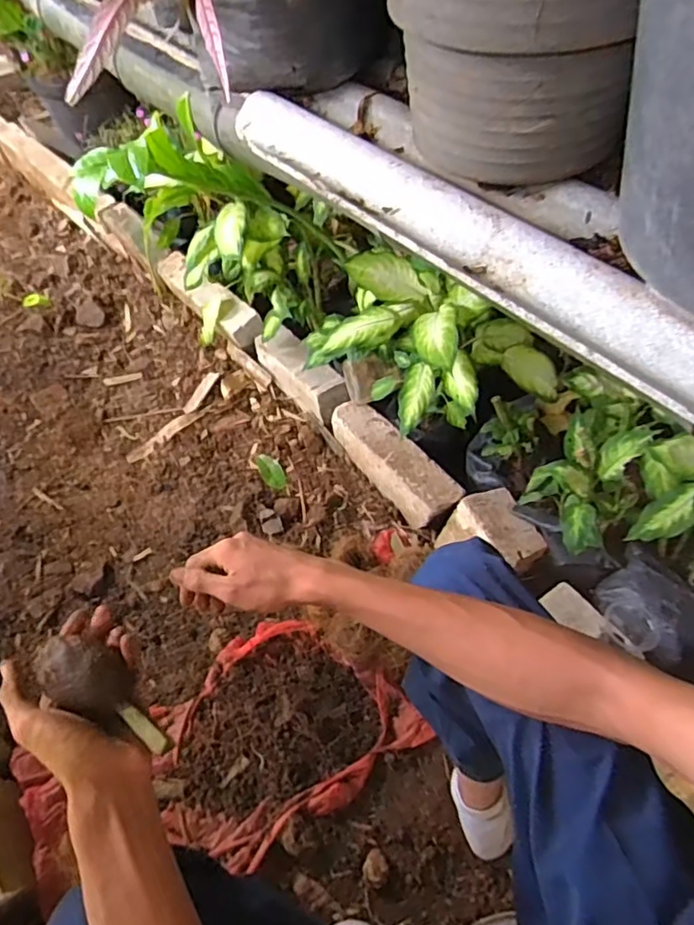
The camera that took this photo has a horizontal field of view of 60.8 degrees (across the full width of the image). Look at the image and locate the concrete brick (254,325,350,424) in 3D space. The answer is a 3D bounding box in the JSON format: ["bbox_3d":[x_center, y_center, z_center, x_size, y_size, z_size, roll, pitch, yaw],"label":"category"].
[{"bbox_3d":[-0.101,-0.195,1.267,0.077,0.101,0.253,-38,62,-20],"label":"concrete brick"}]

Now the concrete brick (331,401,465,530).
[{"bbox_3d":[0.090,0.002,1.144,0.074,0.116,0.307,-35,61,-19],"label":"concrete brick"}]

